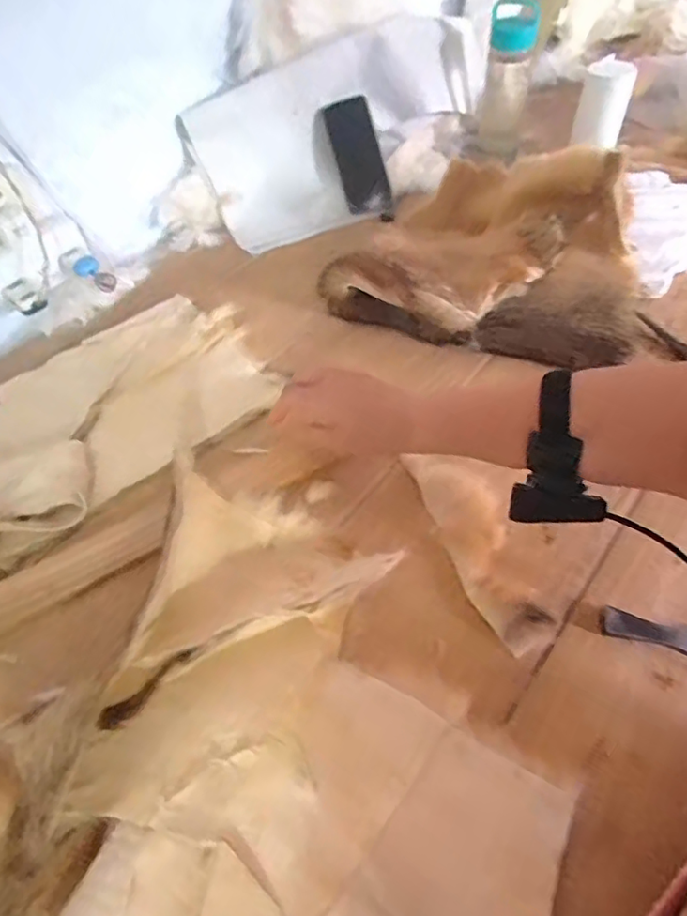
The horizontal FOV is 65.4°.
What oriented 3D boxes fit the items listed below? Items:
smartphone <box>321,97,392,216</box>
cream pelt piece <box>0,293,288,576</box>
[{"bbox_3d":[0.025,-0.467,0.834,0.069,0.163,0.014,-17,13,7],"label":"smartphone"},{"bbox_3d":[-0.276,-0.065,0.624,0.366,0.028,0.255,-34,58,-19],"label":"cream pelt piece"}]

